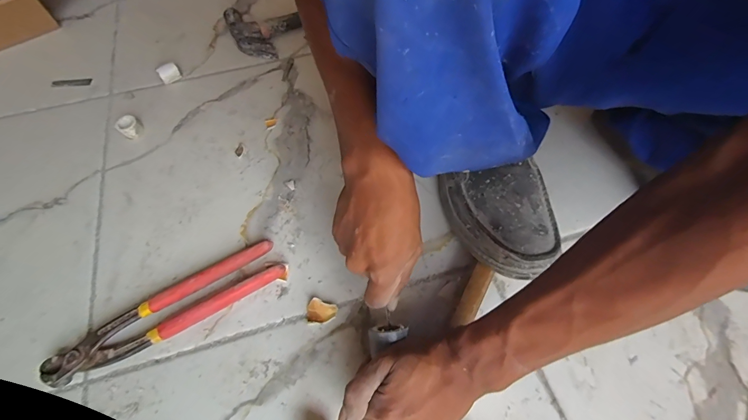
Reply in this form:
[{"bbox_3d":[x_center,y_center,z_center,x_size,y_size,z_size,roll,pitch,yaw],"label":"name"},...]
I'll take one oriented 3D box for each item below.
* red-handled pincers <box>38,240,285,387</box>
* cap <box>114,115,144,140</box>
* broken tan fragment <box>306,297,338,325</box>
[{"bbox_3d":[-0.197,0.100,0.365,0.218,0.023,0.043,-29,63,-15],"label":"red-handled pincers"},{"bbox_3d":[-0.324,-0.109,0.496,0.028,0.022,0.030,0,59,1],"label":"cap"},{"bbox_3d":[-0.052,0.100,0.369,0.031,0.011,0.025,-10,60,-5],"label":"broken tan fragment"}]

